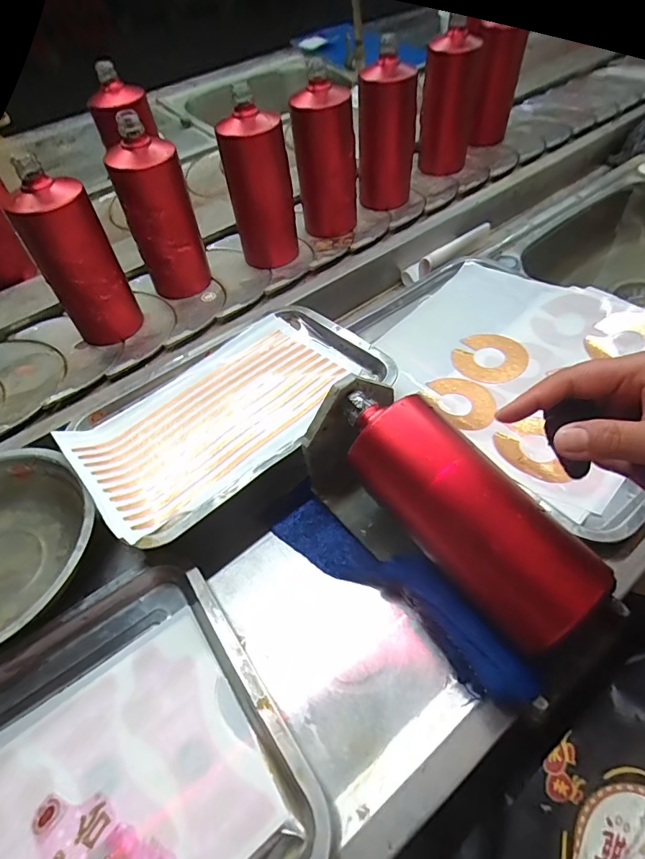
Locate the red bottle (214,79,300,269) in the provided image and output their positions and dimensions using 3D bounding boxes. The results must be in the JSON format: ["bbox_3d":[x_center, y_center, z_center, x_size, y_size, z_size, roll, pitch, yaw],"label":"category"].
[{"bbox_3d":[-0.084,-0.327,0.627,0.070,0.187,0.070,29,62,24],"label":"red bottle"}]

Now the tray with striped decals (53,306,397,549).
[{"bbox_3d":[-0.095,-0.032,0.474,0.298,0.028,0.217,-38,59,-18],"label":"tray with striped decals"}]

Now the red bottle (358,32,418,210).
[{"bbox_3d":[0.100,-0.448,0.718,0.086,0.202,0.070,-2,55,6],"label":"red bottle"}]

